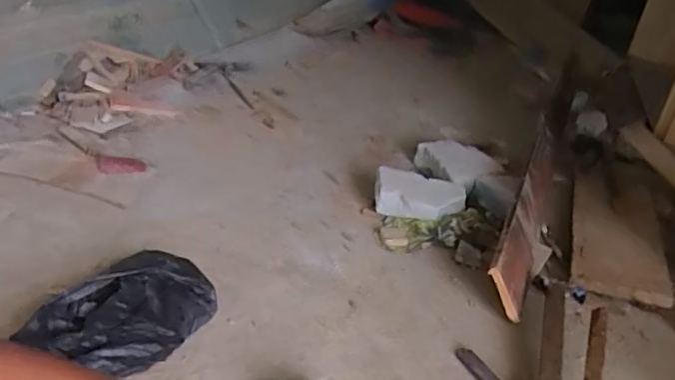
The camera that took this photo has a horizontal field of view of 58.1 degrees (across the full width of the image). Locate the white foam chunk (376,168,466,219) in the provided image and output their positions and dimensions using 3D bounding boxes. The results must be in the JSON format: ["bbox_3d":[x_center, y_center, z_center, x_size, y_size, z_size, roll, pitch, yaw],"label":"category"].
[{"bbox_3d":[0.184,0.009,1.377,0.205,0.074,0.097,12,30,8],"label":"white foam chunk"}]

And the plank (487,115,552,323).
[{"bbox_3d":[0.433,0.028,1.358,0.020,0.123,0.695,-18,18,33],"label":"plank"}]

